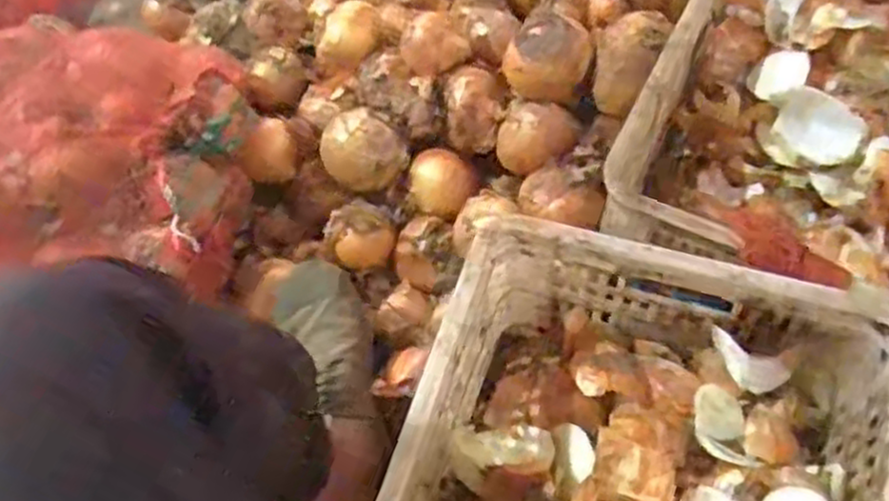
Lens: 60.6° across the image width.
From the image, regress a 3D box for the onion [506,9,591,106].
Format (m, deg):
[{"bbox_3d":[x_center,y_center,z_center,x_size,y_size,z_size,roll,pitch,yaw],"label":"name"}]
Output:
[{"bbox_3d":[0.118,-0.218,0.872,0.097,0.076,0.074,8,61,12],"label":"onion"}]

